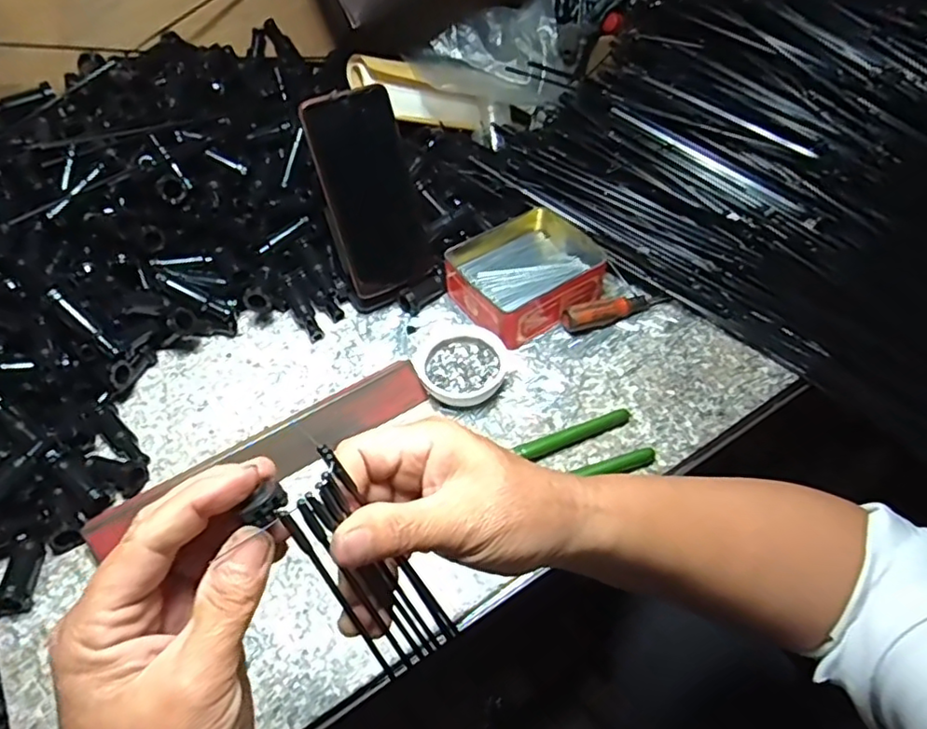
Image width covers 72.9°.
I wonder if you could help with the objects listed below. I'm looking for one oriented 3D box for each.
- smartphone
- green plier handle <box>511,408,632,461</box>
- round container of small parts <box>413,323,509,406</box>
[{"bbox_3d":[-0.078,-0.147,0.538,0.080,0.163,0.015,-24,27,-15],"label":"smartphone"},{"bbox_3d":[0.087,0.053,0.484,0.093,0.012,0.012,-21,53,-13],"label":"green plier handle"},{"bbox_3d":[-0.007,0.000,0.523,0.080,0.025,0.070,31,59,25],"label":"round container of small parts"}]

